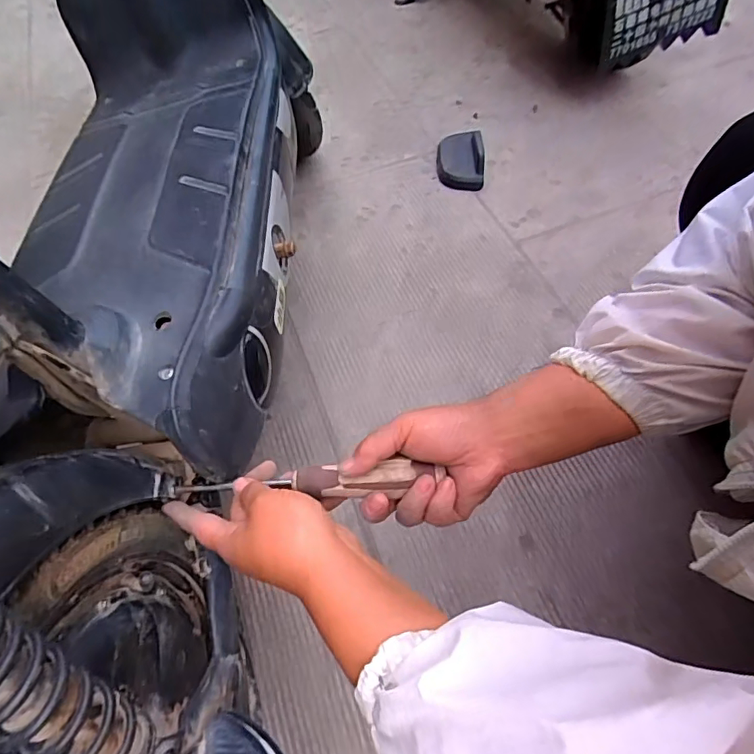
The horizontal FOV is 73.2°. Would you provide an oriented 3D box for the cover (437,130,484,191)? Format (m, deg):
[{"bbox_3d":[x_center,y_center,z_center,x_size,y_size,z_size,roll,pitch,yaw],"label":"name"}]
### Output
[{"bbox_3d":[0.155,-0.406,0.947,0.084,0.039,0.138,2,59,4],"label":"cover"}]

